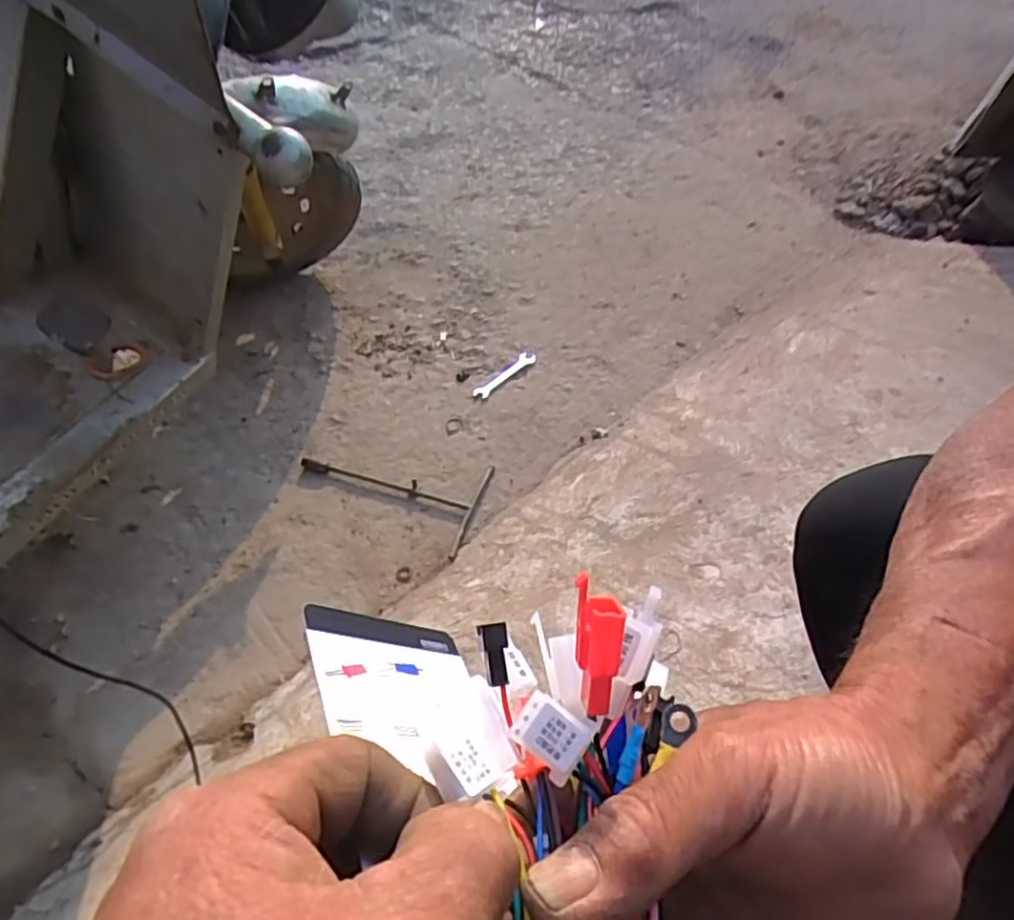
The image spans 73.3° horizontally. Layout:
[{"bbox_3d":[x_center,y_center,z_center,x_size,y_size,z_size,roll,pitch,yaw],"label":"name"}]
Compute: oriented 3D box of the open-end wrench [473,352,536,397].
[{"bbox_3d":[-0.003,-0.151,1.195,0.028,0.009,0.137,33,56,28],"label":"open-end wrench"}]

